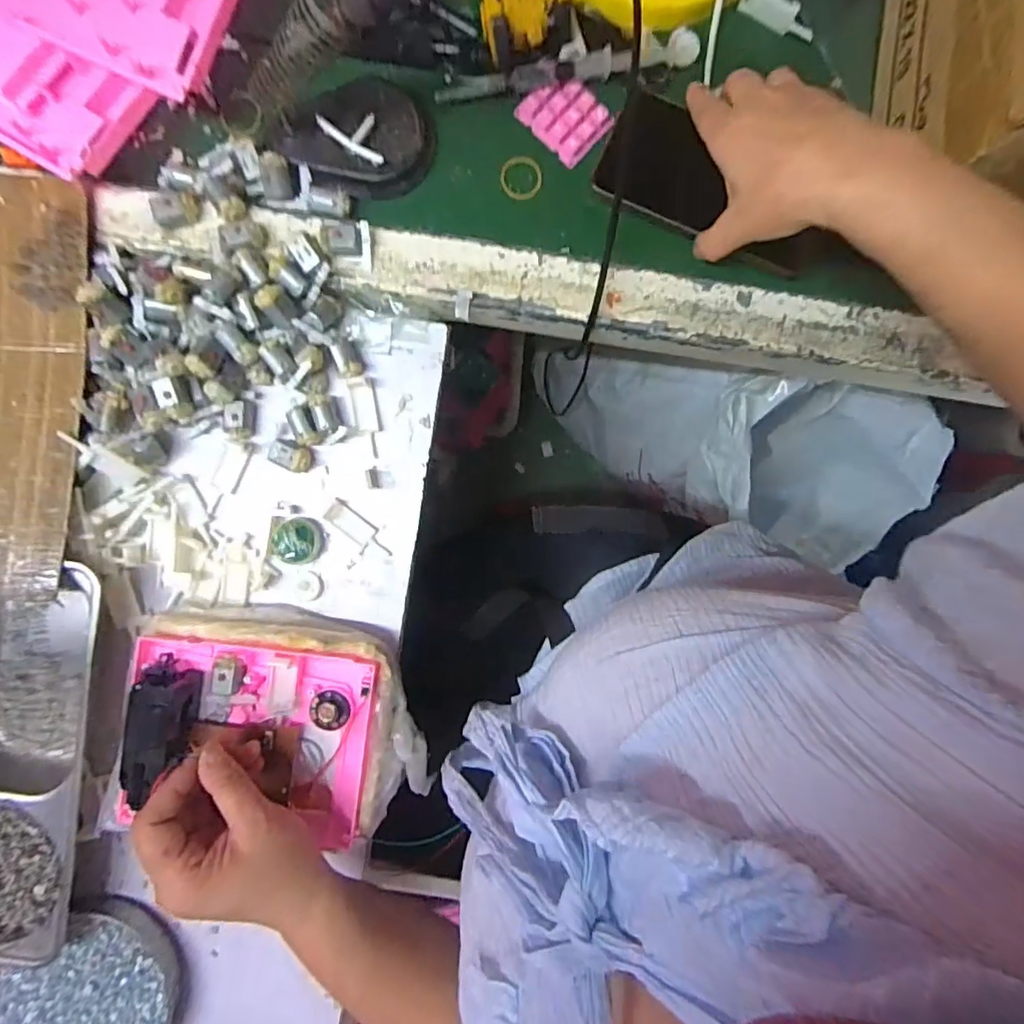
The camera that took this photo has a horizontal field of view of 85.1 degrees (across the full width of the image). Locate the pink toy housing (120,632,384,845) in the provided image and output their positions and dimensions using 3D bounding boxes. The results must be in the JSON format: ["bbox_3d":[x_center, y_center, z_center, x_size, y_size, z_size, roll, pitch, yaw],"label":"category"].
[{"bbox_3d":[-0.176,0.159,0.383,0.167,0.043,0.127,8,96,-3],"label":"pink toy housing"}]

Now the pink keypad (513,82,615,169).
[{"bbox_3d":[0.039,-0.291,0.410,0.047,0.008,0.058,-44,92,0],"label":"pink keypad"}]

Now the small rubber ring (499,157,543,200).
[{"bbox_3d":[0.007,-0.248,0.414,0.030,0.004,0.031,0,92,-2],"label":"small rubber ring"}]

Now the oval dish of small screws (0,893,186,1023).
[{"bbox_3d":[-0.316,0.366,0.417,0.137,0.026,0.122,-28,92,-1],"label":"oval dish of small screws"}]

